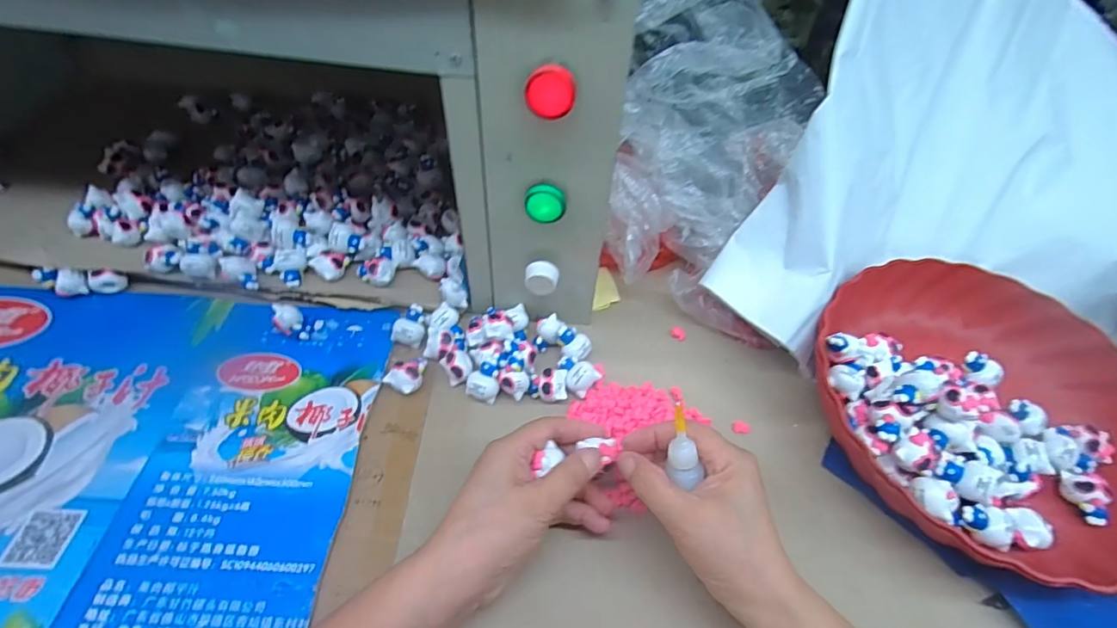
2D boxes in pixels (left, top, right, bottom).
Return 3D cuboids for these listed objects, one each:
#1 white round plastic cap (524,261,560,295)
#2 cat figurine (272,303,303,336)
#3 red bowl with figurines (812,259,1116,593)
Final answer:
[{"bbox_3d":[-0.013,-0.028,0.393,0.025,0.023,0.014,0,50,-3],"label":"white round plastic cap"},{"bbox_3d":[-0.225,0.005,0.420,0.021,0.025,0.021,-29,57,-24],"label":"cat figurine"},{"bbox_3d":[0.315,0.062,0.378,0.244,0.061,0.228,1,50,-2],"label":"red bowl with figurines"}]

